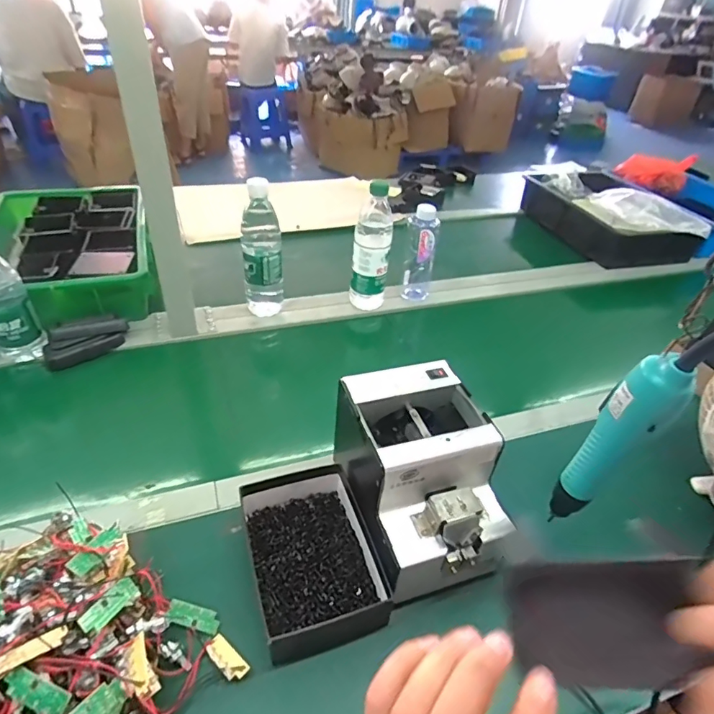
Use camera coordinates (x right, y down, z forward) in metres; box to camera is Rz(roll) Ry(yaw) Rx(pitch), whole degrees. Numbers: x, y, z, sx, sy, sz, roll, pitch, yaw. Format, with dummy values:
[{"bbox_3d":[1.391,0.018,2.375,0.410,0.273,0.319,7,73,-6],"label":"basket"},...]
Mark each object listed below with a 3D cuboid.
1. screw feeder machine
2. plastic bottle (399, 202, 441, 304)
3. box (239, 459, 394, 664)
[{"bbox_3d":[0.065,0.115,0.479,0.125,0.117,0.187,-9,41,-17],"label":"screw feeder machine"},{"bbox_3d":[0.115,-0.192,0.878,0.059,0.165,0.053,7,38,2],"label":"plastic bottle"},{"bbox_3d":[-0.048,0.194,0.478,0.117,0.052,0.173,-10,41,-18],"label":"box"}]

